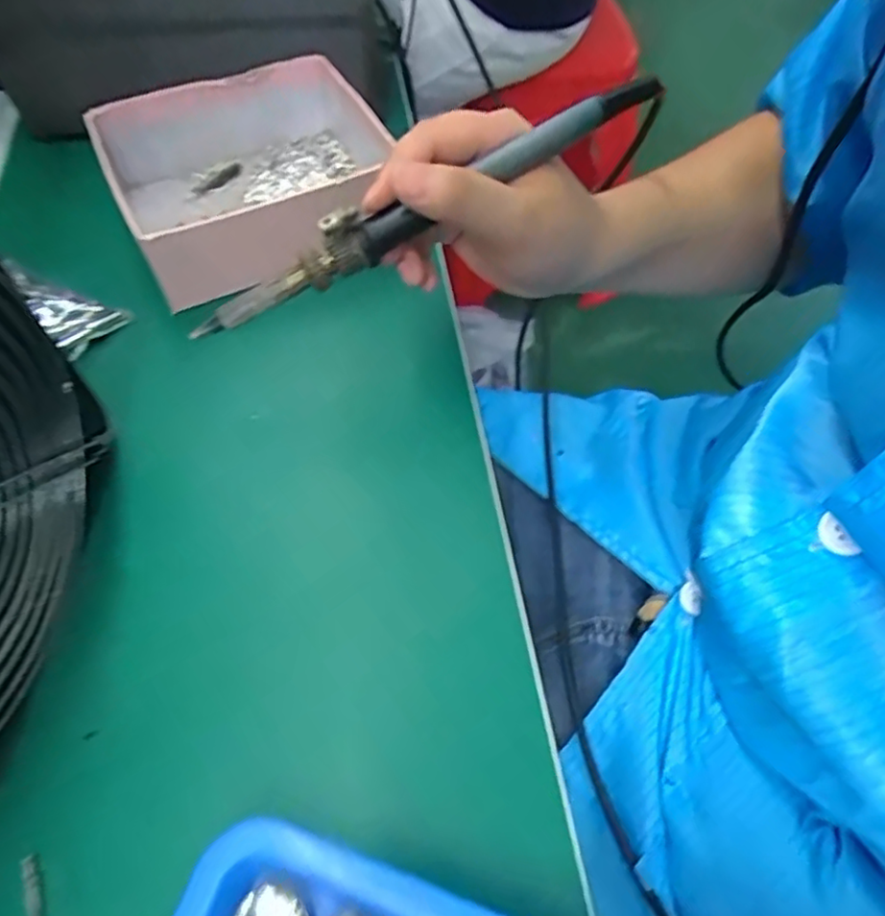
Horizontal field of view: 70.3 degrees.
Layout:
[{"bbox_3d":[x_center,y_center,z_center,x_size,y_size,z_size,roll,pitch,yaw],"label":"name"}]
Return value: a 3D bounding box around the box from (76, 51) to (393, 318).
[{"bbox_3d":[-0.119,-0.185,0.412,0.167,0.061,0.141,-26,62,-14],"label":"box"}]

